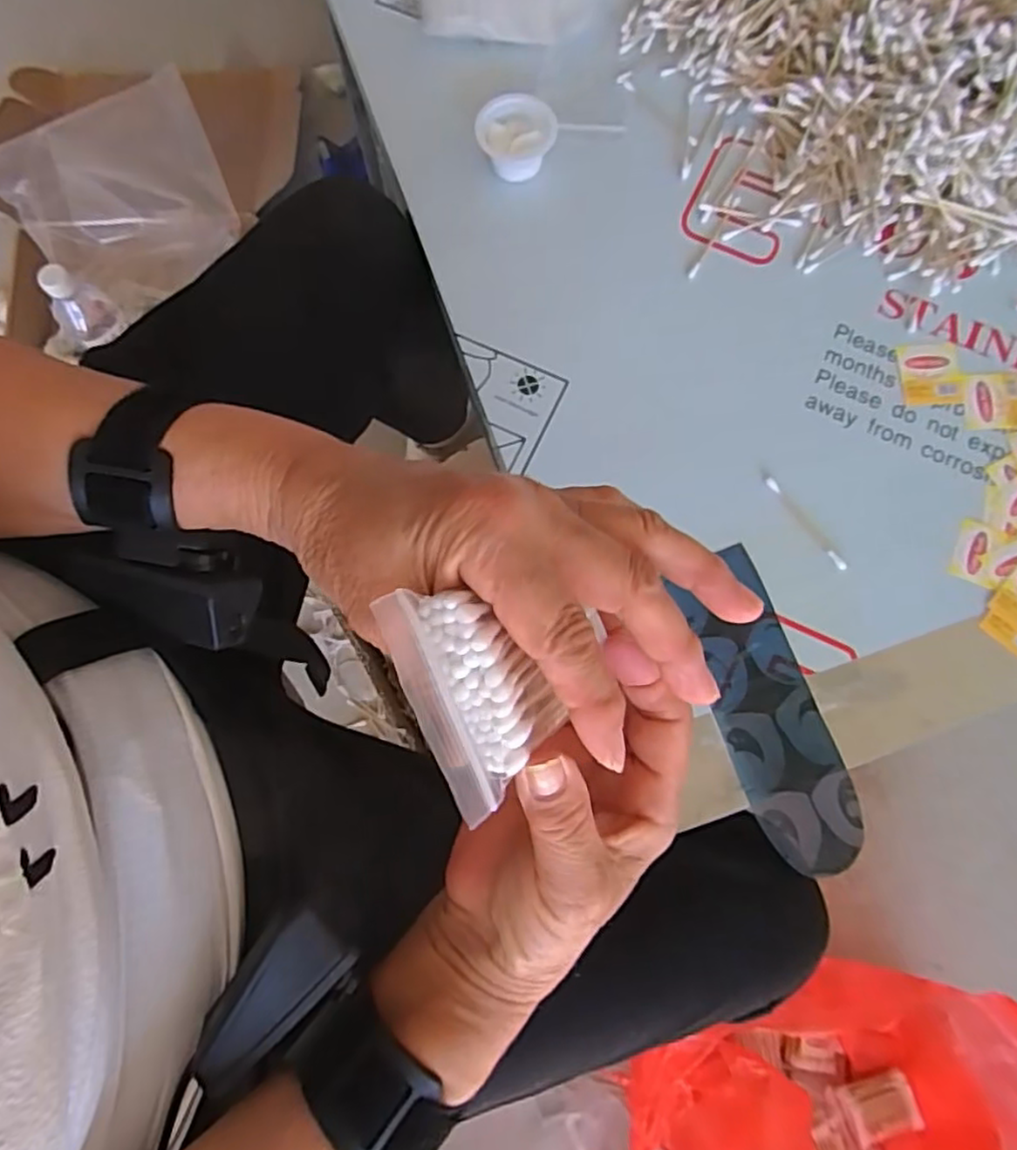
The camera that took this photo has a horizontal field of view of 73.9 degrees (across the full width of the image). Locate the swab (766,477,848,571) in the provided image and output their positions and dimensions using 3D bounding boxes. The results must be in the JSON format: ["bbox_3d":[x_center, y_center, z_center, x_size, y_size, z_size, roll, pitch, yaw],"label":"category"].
[{"bbox_3d":[0.188,-0.033,0.428,0.006,0.004,0.073,-36,80,-8],"label":"swab"}]

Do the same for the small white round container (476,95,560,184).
[{"bbox_3d":[0.005,-0.305,0.475,0.054,0.027,0.049,5,77,1],"label":"small white round container"}]

